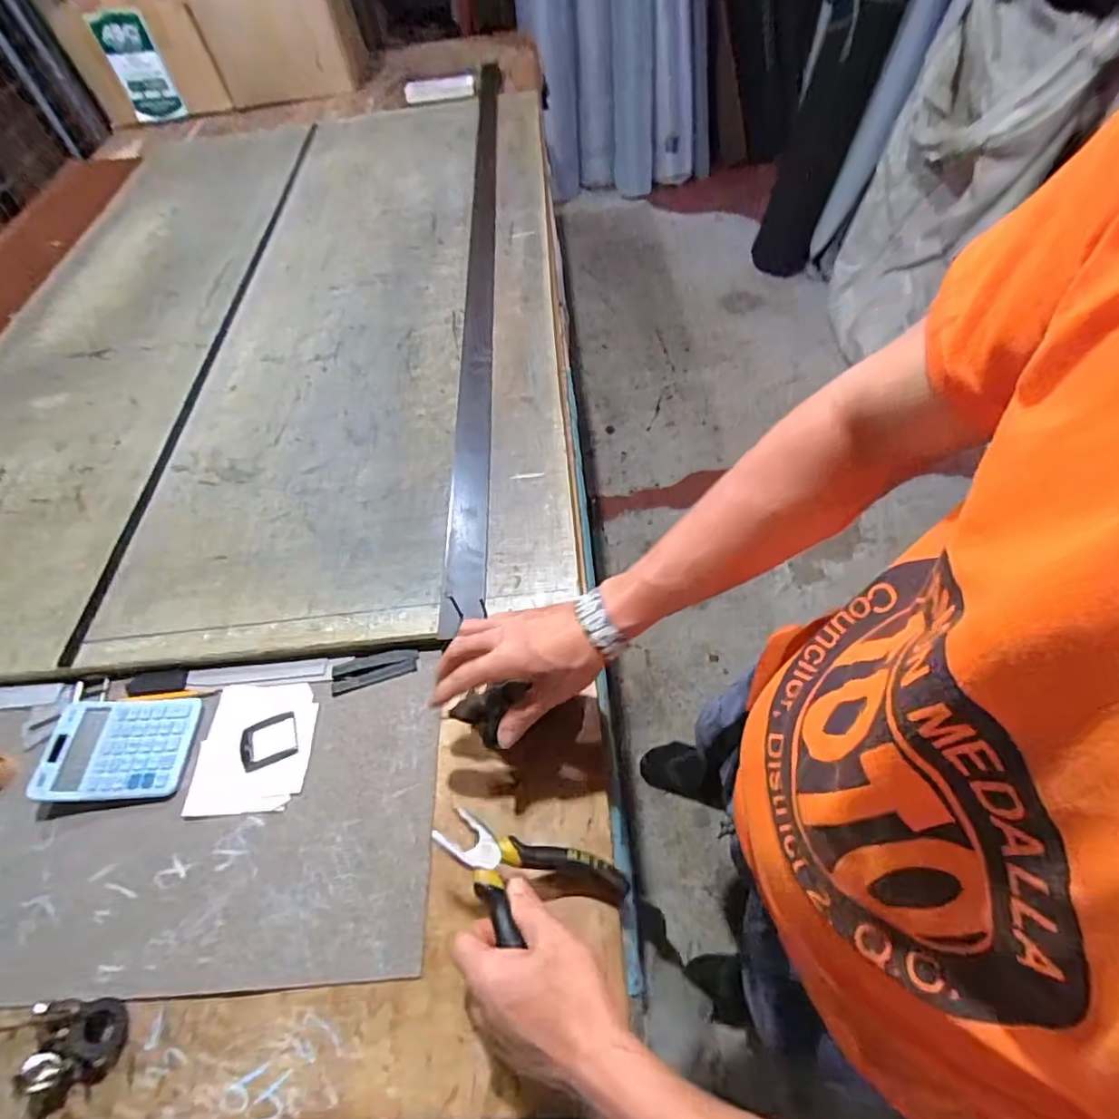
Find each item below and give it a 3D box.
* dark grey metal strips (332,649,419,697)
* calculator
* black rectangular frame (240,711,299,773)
[{"bbox_3d":[-0.195,0.116,0.593,0.091,0.006,0.032,-14,56,-4],"label":"dark grey metal strips"},{"bbox_3d":[-0.442,0.188,0.565,0.137,0.020,0.097,-5,56,2],"label":"calculator"},{"bbox_3d":[-0.292,0.181,0.561,0.057,0.004,0.048,-19,57,-7],"label":"black rectangular frame"}]

